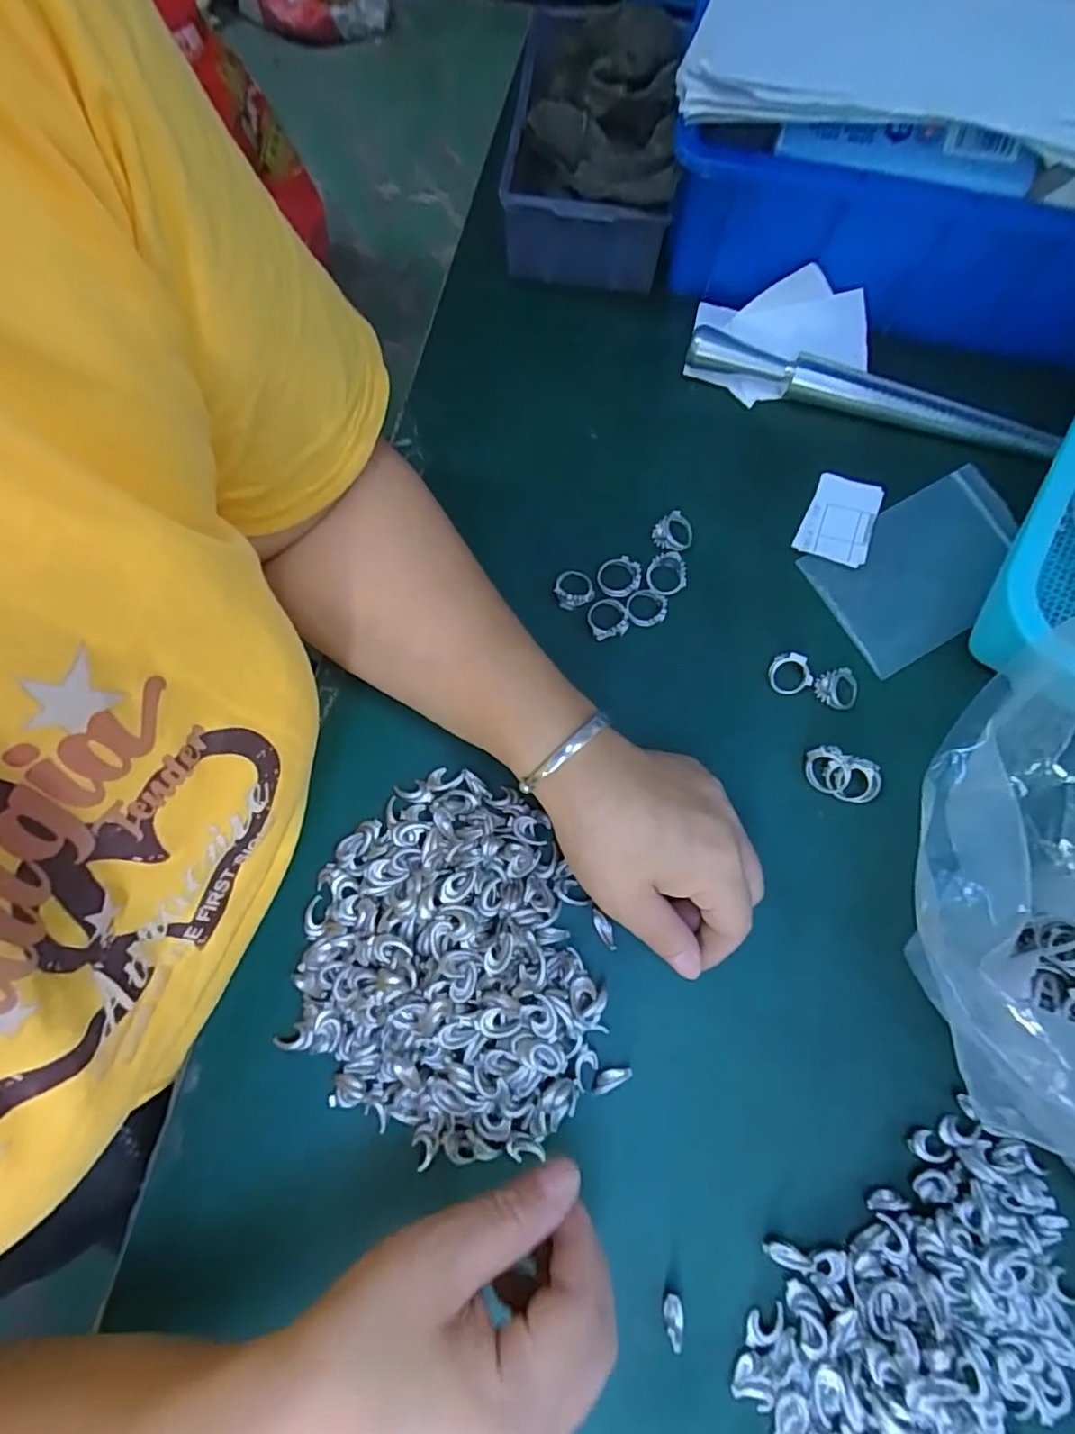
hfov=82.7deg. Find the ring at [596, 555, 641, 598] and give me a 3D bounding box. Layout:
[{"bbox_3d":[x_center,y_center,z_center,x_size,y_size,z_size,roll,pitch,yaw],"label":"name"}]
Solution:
[{"bbox_3d":[0.045,-0.078,0.339,0.024,0.004,0.023,0,77,0],"label":"ring"}]

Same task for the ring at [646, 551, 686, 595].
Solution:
[{"bbox_3d":[0.071,-0.080,0.338,0.022,0.004,0.025,1,77,0],"label":"ring"}]

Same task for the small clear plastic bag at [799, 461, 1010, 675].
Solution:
[{"bbox_3d":[0.219,-0.083,0.344,0.119,0.008,0.079,-29,79,-7],"label":"small clear plastic bag"}]

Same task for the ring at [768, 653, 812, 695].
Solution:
[{"bbox_3d":[0.133,-0.023,0.323,0.020,0.011,0.021,0,77,0],"label":"ring"}]

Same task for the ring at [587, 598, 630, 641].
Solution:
[{"bbox_3d":[0.039,-0.054,0.335,0.021,0.009,0.022,0,77,0],"label":"ring"}]

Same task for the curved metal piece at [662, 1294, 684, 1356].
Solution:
[{"bbox_3d":[0.059,0.262,0.264,0.009,0.005,0.020,-11,76,-1],"label":"curved metal piece"}]

